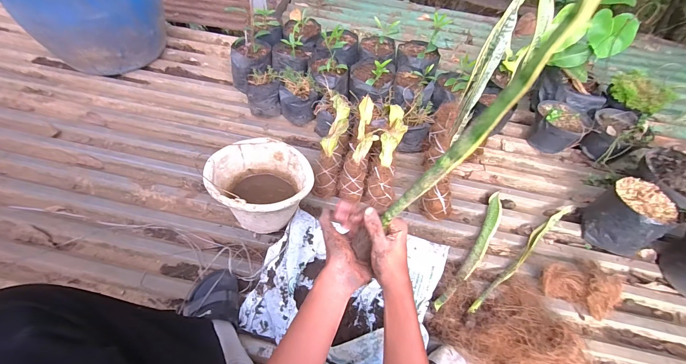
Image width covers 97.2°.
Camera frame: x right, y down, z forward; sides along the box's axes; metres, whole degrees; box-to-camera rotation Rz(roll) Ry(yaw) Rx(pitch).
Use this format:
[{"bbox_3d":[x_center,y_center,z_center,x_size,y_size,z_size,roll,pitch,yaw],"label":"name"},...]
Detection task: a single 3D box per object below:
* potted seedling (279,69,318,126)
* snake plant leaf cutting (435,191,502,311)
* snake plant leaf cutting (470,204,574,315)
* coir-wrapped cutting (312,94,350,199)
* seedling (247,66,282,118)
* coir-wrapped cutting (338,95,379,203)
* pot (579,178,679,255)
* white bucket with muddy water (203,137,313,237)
[{"bbox_3d":[-0.150,-0.291,1.057,0.132,0.124,0.140,-4,58,-9],"label":"potted seedling"},{"bbox_3d":[0.364,0.182,0.829,0.053,0.031,0.417,34,60,15],"label":"snake plant leaf cutting"},{"bbox_3d":[0.495,0.192,0.820,0.486,0.044,0.035,-34,67,-24],"label":"snake plant leaf cutting"},{"bbox_3d":[-0.028,-0.112,0.892,0.069,0.101,0.315,11,84,3],"label":"coir-wrapped cutting"},{"bbox_3d":[-0.272,-0.303,1.066,0.113,0.139,0.102,-2,56,-7],"label":"seedling"},{"bbox_3d":[0.053,-0.103,0.887,0.081,0.086,0.317,12,80,3],"label":"coir-wrapped cutting"},{"bbox_3d":[0.783,0.103,0.846,0.139,0.166,0.167,-26,64,-21],"label":"pot"},{"bbox_3d":[-0.214,0.029,0.819,0.222,0.219,0.241,2,56,-3],"label":"white bucket with muddy water"}]

